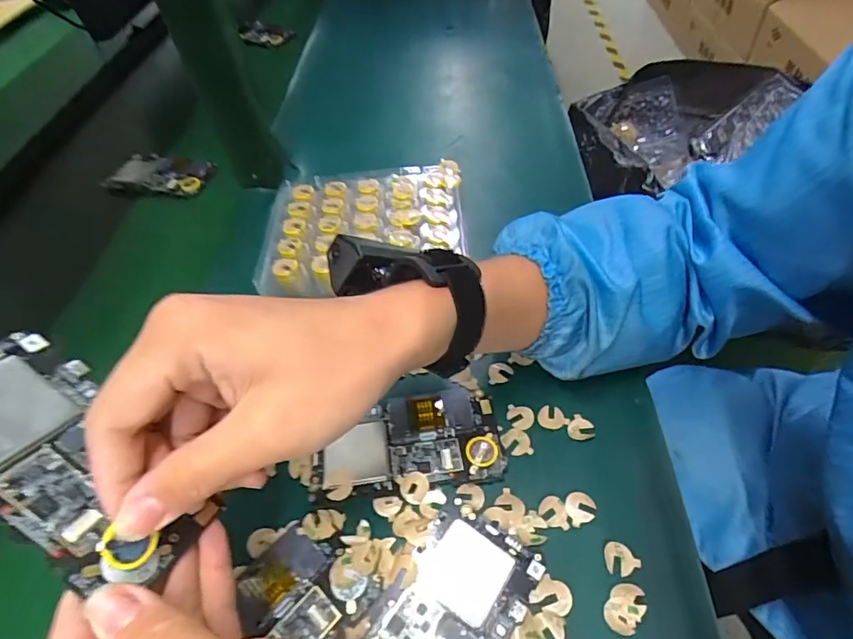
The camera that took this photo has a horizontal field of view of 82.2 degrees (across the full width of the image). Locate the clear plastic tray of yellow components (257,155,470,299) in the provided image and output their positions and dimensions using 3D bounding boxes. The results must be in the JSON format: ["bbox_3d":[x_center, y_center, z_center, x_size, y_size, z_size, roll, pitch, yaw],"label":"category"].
[{"bbox_3d":[-0.055,-0.085,0.428,0.171,0.013,0.140,-4,54,3],"label":"clear plastic tray of yellow components"}]

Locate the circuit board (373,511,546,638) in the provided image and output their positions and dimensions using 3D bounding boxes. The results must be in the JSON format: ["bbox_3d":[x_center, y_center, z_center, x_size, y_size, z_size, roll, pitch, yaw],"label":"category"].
[{"bbox_3d":[0.014,0.157,0.261,0.061,0.006,0.097,25,58,25],"label":"circuit board"}]

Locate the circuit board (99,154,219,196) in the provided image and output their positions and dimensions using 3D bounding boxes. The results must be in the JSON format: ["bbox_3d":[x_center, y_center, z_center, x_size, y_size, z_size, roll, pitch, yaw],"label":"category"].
[{"bbox_3d":[-0.303,-0.166,0.557,0.114,0.015,0.059,4,51,11],"label":"circuit board"}]

